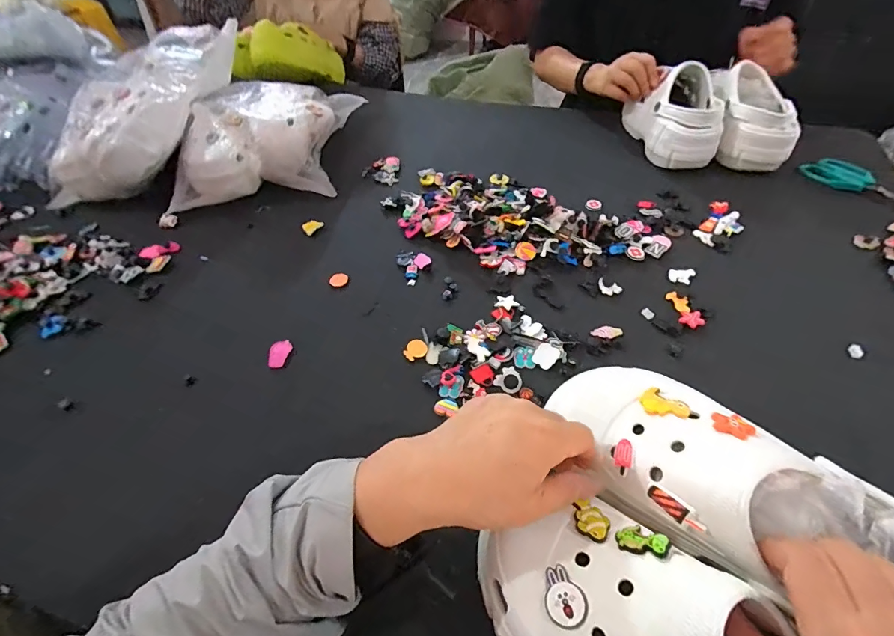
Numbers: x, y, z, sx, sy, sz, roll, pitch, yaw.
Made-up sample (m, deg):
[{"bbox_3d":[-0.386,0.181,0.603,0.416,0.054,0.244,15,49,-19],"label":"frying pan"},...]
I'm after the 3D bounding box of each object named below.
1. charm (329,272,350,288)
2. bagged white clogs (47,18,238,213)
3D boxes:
[{"bbox_3d":[-0.138,-0.048,0.534,0.025,0.009,0.019,-21,51,-14],"label":"charm"},{"bbox_3d":[-0.460,-0.327,0.654,0.181,0.111,0.394,25,75,23],"label":"bagged white clogs"}]

